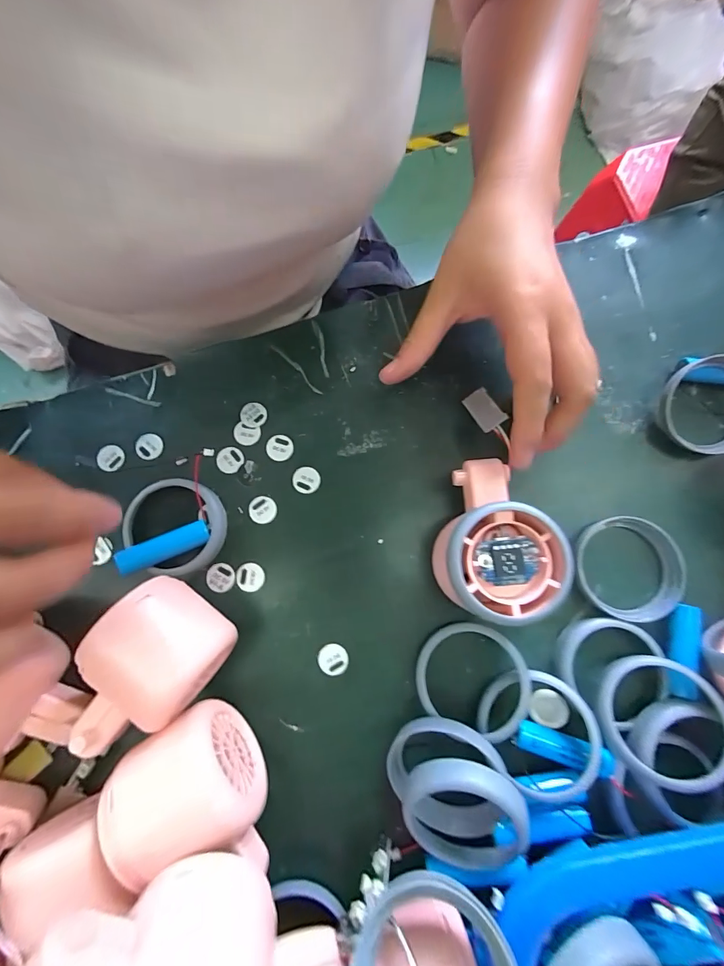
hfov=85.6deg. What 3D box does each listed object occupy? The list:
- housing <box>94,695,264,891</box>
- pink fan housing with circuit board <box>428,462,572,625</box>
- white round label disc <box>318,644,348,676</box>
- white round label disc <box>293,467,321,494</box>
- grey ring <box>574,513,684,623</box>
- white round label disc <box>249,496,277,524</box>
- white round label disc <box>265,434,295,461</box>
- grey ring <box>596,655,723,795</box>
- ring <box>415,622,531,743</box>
[{"bbox_3d":[-0.081,0.141,0.184,0.055,0.044,0.054,-35,79,-7],"label":"housing"},{"bbox_3d":[0.074,0.032,0.210,0.060,0.051,0.079,12,78,3],"label":"pink fan housing with circuit board"},{"bbox_3d":[-0.017,0.102,0.225,0.017,0.004,0.017,0,77,1],"label":"white round label disc"},{"bbox_3d":[-0.035,-0.002,0.245,0.016,0.004,0.016,0,77,1],"label":"white round label disc"},{"bbox_3d":[0.155,0.049,0.225,0.056,0.012,0.058,0,77,1],"label":"grey ring"},{"bbox_3d":[-0.061,0.016,0.241,0.016,0.004,0.016,0,77,1],"label":"white round label disc"},{"bbox_3d":[-0.053,-0.023,0.248,0.017,0.004,0.017,0,77,1],"label":"white round label disc"},{"bbox_3d":[0.151,0.118,0.196,0.059,0.008,0.056,-6,63,11],"label":"grey ring"},{"bbox_3d":[0.059,0.103,0.209,0.057,0.008,0.051,14,68,21],"label":"ring"}]

